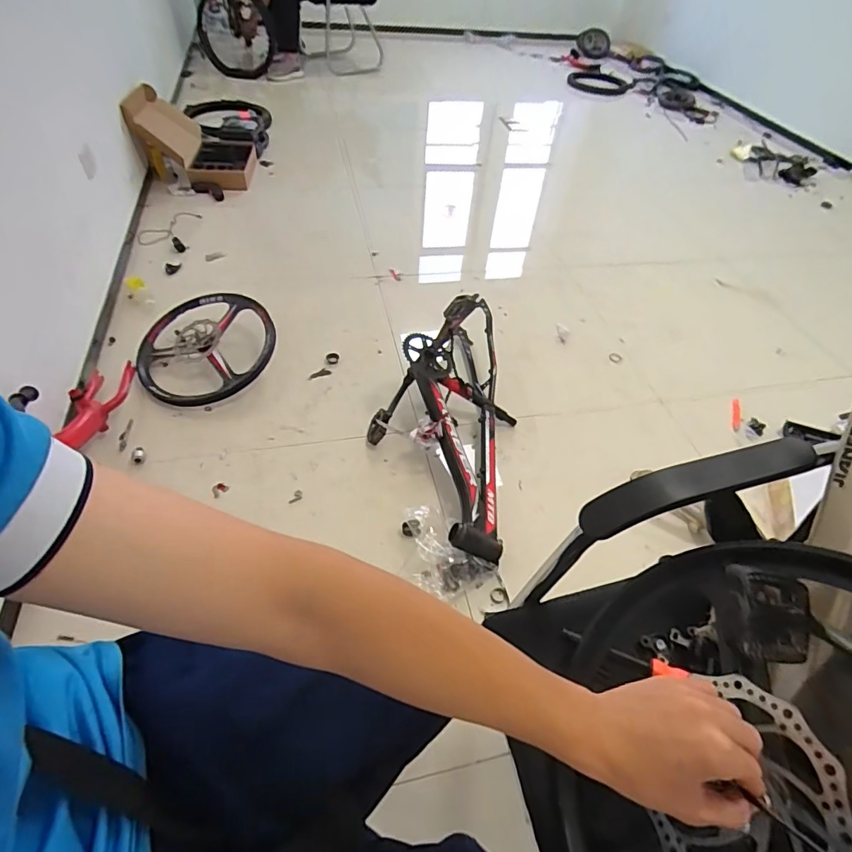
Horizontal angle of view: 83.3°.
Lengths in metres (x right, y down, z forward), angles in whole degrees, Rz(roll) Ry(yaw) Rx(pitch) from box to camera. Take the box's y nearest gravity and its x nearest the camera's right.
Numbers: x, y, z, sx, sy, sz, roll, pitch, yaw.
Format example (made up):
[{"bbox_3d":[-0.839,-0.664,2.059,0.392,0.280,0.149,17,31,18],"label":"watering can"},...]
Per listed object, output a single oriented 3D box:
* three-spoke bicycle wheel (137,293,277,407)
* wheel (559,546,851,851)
[{"bbox_3d":[-0.667,-0.223,1.457,0.399,0.145,0.399,3,51,-3],"label":"three-spoke bicycle wheel"},{"bbox_3d":[0.253,0.278,0.387,0.069,0.406,0.389,32,46,-26],"label":"wheel"}]

